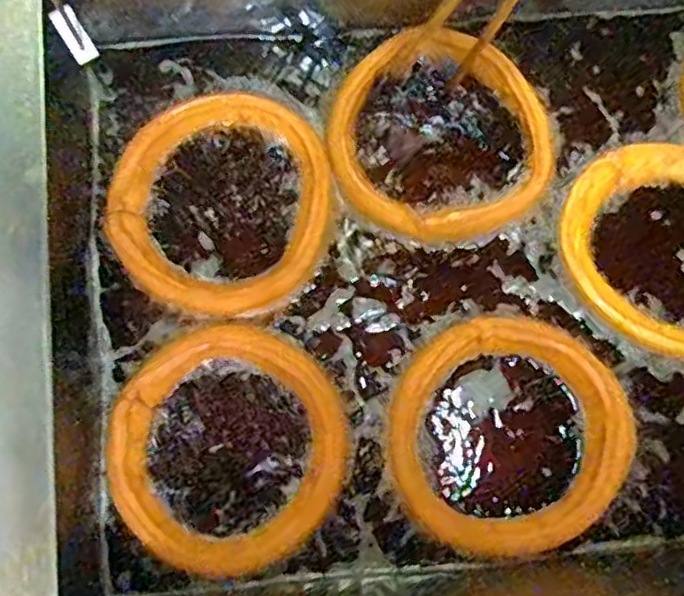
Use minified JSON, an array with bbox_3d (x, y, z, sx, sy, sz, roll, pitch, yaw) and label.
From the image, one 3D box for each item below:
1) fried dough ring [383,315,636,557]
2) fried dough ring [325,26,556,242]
[{"bbox_3d":[0.133,0.108,0.529,0.190,0.024,0.185,0,79,-1],"label":"fried dough ring"},{"bbox_3d":[0.085,-0.138,0.575,0.190,0.018,0.181,0,79,-1],"label":"fried dough ring"}]

